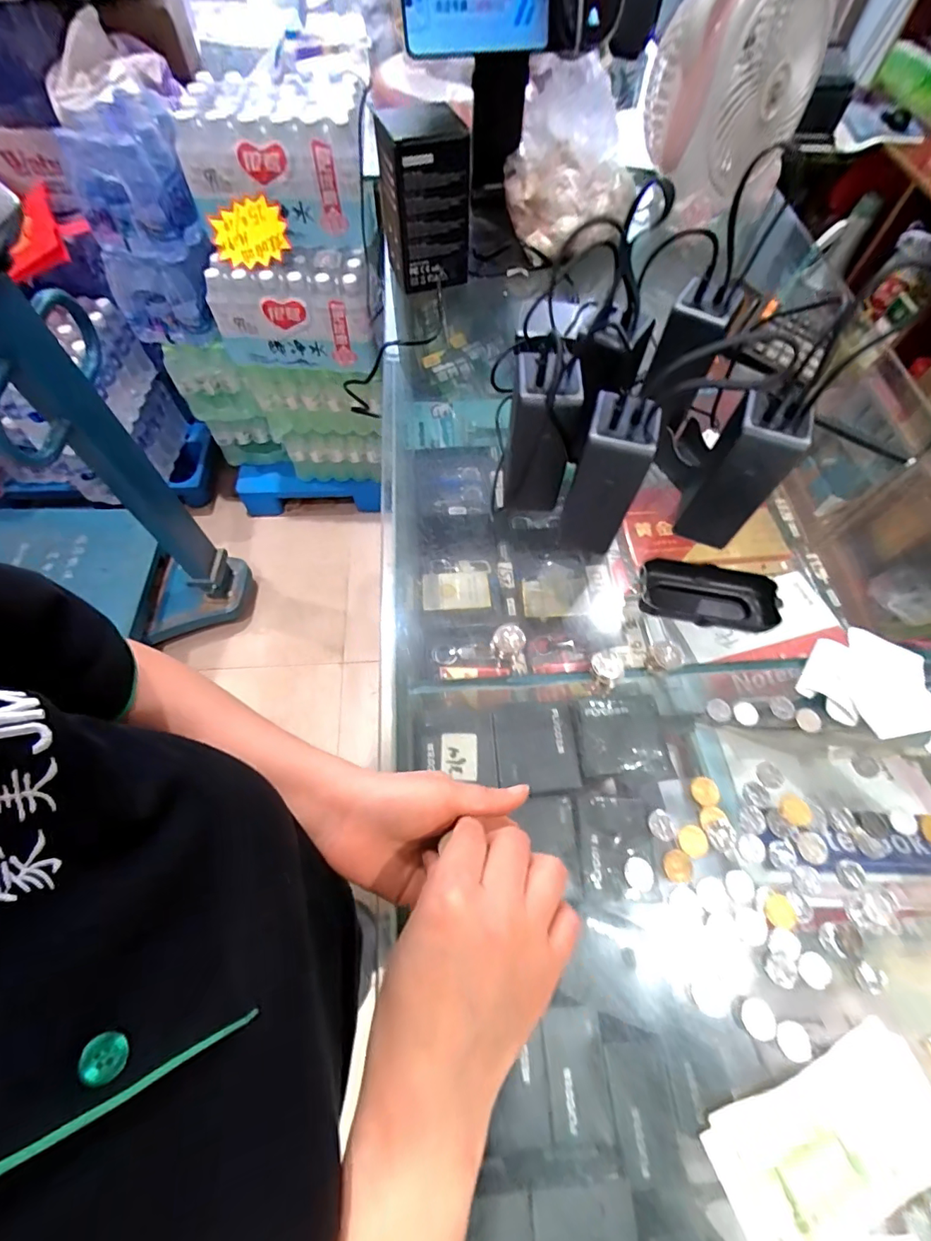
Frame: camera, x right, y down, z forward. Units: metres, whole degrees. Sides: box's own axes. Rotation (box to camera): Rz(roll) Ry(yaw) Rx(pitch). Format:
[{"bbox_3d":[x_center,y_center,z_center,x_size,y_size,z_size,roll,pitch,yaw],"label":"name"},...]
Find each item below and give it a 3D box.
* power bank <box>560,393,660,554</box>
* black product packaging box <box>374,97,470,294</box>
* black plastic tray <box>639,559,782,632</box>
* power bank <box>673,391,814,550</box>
[{"bbox_3d":[0.111,-0.110,0.388,0.047,0.139,0.048,18,65,8],"label":"power bank"},{"bbox_3d":[-0.050,-0.502,0.578,0.091,0.144,0.121,-9,64,-5],"label":"black product packaging box"},{"bbox_3d":[0.203,-0.019,0.417,0.107,0.029,0.054,7,64,2],"label":"black plastic tray"},{"bbox_3d":[0.219,-0.112,0.398,0.050,0.136,0.029,25,66,10],"label":"power bank"}]

